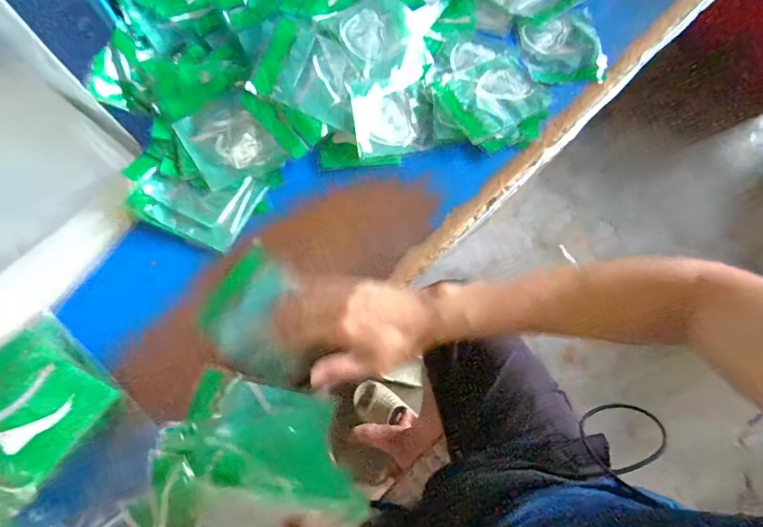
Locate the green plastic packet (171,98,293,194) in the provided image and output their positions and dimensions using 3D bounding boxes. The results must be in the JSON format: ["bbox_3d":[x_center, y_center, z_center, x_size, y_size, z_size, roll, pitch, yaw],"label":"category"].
[{"bbox_3d":[-0.187,-0.150,0.516,0.099,0.005,0.105,-31,87,-5],"label":"green plastic packet"}]

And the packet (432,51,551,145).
[{"bbox_3d":[0.146,-0.223,0.547,0.137,0.011,0.106,-32,71,-9],"label":"packet"}]

